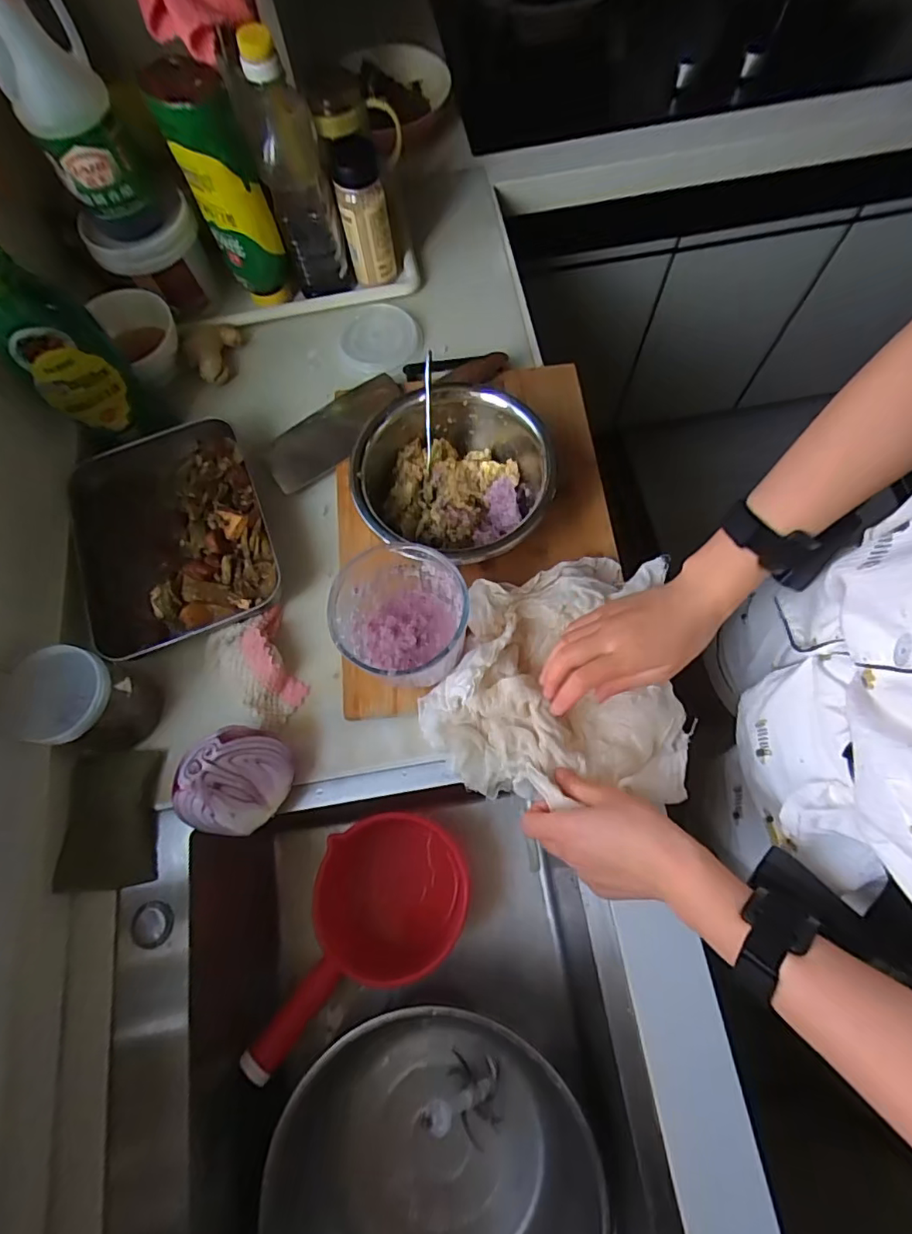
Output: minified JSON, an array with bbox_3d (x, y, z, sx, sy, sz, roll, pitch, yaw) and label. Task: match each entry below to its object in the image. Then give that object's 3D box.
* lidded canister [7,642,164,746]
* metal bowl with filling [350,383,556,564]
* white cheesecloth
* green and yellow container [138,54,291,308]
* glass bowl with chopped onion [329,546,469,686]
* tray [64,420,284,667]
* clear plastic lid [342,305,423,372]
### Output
[{"bbox_3d":[-0.343,0.080,0.510,0.072,0.103,0.082,3,71,3],"label":"lidded canister"},{"bbox_3d":[-0.004,-0.133,0.564,0.178,0.097,0.182,-1,71,2],"label":"metal bowl with filling"},{"bbox_3d":[0.088,0.058,0.514,0.238,0.069,0.222,-1,71,2],"label":"white cheesecloth"},{"bbox_3d":[-0.254,-0.470,0.622,0.077,0.239,0.067,-21,71,-5],"label":"green and yellow container"},{"bbox_3d":[-0.047,-0.002,0.495,0.110,0.090,0.094,8,71,5],"label":"glass bowl with chopped onion"},{"bbox_3d":[-0.312,-0.091,0.599,0.195,0.044,0.252,-22,71,-5],"label":"tray"},{"bbox_3d":[-0.097,-0.365,0.709,0.100,0.012,0.108,-1,71,2],"label":"clear plastic lid"}]

